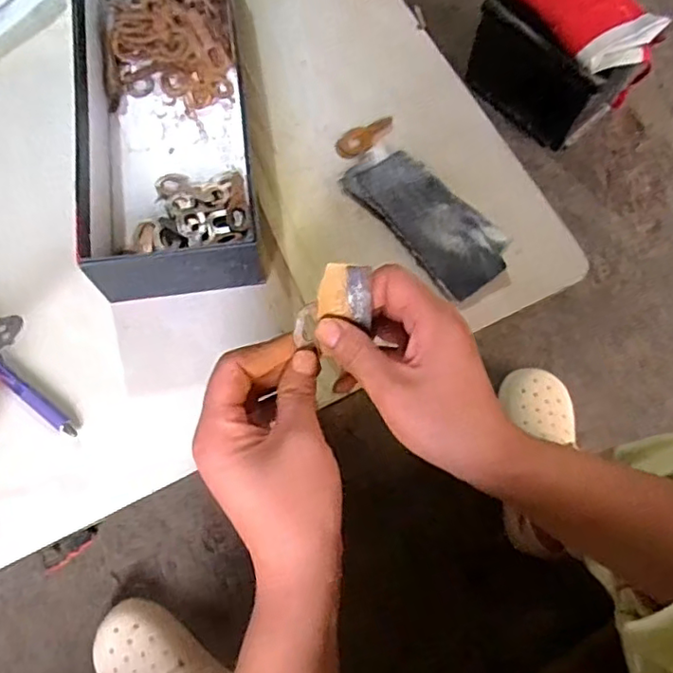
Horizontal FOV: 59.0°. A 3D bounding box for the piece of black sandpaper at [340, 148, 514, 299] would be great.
[{"bbox_3d":[0.073,-0.097,0.477,0.071,0.006,0.141,-40,76,-15],"label":"piece of black sandpaper"}]

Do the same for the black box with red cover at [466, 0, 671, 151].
[{"bbox_3d":[0.370,-0.455,0.978,0.204,0.199,0.232,-37,75,-14],"label":"black box with red cover"}]

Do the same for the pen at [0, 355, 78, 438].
[{"bbox_3d":[-0.236,0.026,0.419,0.136,0.008,0.017,39,73,11],"label":"pen"}]

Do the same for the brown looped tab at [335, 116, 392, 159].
[{"bbox_3d":[0.024,-0.169,0.502,0.054,0.004,0.025,-31,74,-13],"label":"brown looped tab"}]

